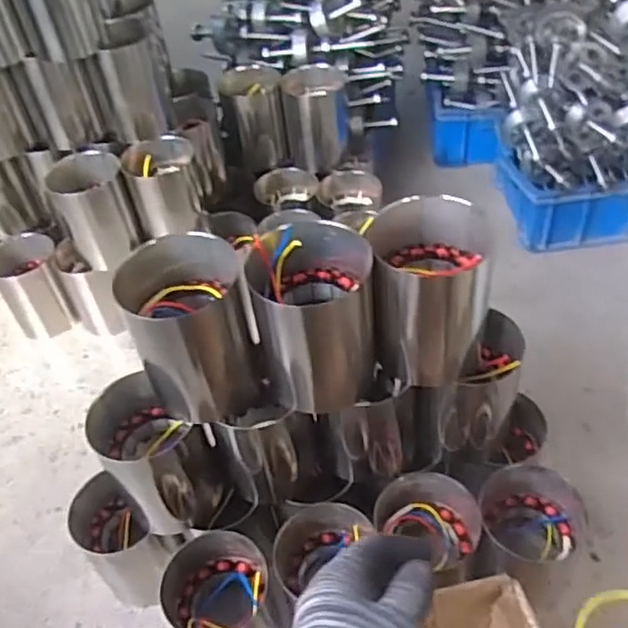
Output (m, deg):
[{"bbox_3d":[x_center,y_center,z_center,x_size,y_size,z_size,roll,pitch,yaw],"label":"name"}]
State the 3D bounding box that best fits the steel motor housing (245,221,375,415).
[{"bbox_3d":[0.004,0.006,0.701,0.121,0.171,0.112,-8,45,0],"label":"steel motor housing"}]

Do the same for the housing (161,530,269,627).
[{"bbox_3d":[-0.112,0.357,0.823,0.109,0.160,0.128,4,47,12],"label":"housing"}]

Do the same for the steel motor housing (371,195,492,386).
[{"bbox_3d":[0.121,-0.023,0.717,0.115,0.162,0.122,-1,46,6],"label":"steel motor housing"}]

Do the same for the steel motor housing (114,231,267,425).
[{"bbox_3d":[-0.122,0.022,0.714,0.114,0.195,0.108,-12,46,-4],"label":"steel motor housing"}]

